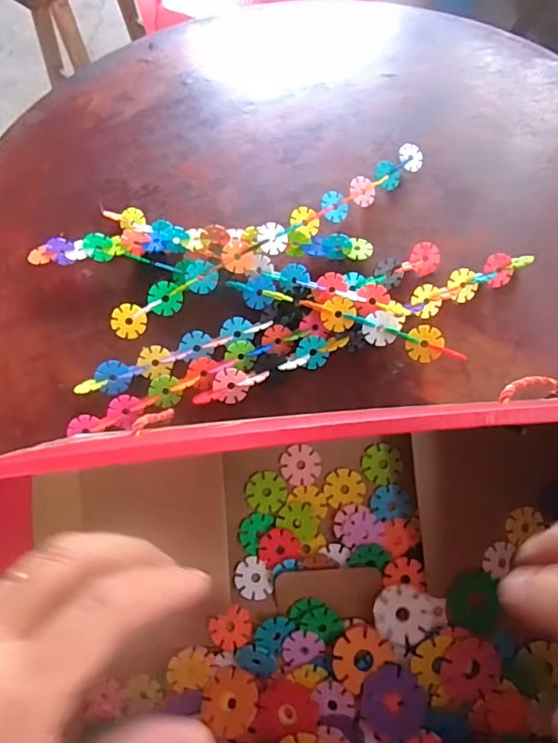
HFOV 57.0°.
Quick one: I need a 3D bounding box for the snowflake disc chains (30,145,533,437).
[{"bbox_3d":[0.000,-0.100,0.505,0.434,0.046,0.252,-12,63,-2],"label":"snowflake disc chains"}]

